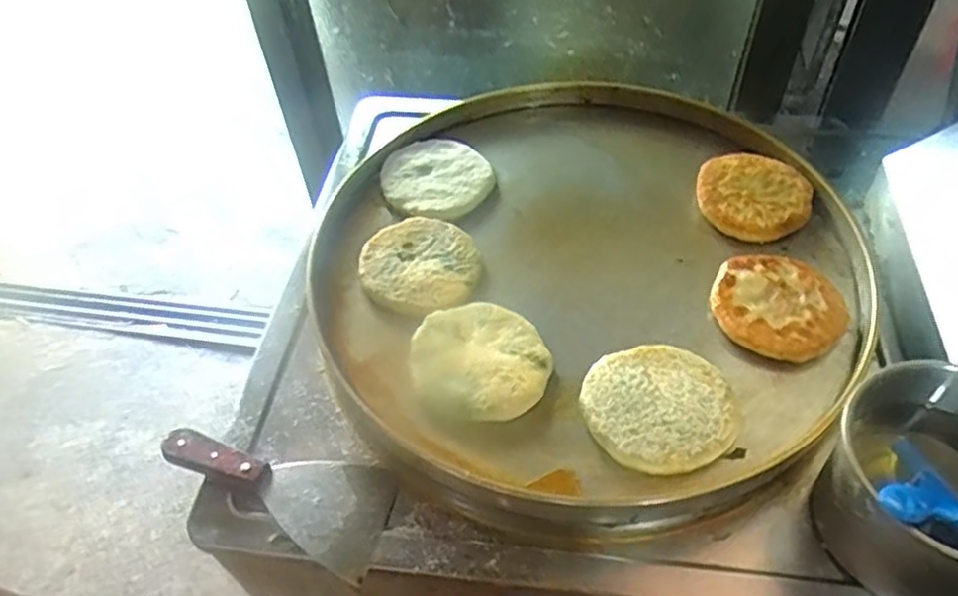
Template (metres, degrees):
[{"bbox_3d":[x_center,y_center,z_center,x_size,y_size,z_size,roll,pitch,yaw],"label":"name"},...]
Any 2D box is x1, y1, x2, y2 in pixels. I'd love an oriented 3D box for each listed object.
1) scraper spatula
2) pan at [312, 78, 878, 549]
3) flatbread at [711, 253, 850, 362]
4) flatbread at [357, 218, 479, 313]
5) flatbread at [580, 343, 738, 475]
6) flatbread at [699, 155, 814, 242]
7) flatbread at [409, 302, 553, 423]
[{"bbox_3d":[-0.164,0.151,0.597,0.199,0.035,0.089,19,55,19],"label":"scraper spatula"},{"bbox_3d":[0.105,-0.027,0.691,0.500,0.062,0.485,-2,51,3],"label":"pan"},{"bbox_3d":[0.271,0.007,0.645,0.110,0.021,0.112,2,51,6],"label":"flatbread"},{"bbox_3d":[-0.058,-0.035,0.695,0.114,0.008,0.115,-2,51,3],"label":"flatbread"},{"bbox_3d":[0.147,0.090,0.586,0.117,0.024,0.111,-2,51,3],"label":"flatbread"},{"bbox_3d":[0.284,-0.106,0.733,0.109,0.015,0.112,8,52,10],"label":"flatbread"},{"bbox_3d":[-0.002,0.050,0.623,0.115,0.008,0.119,-2,51,3],"label":"flatbread"}]

